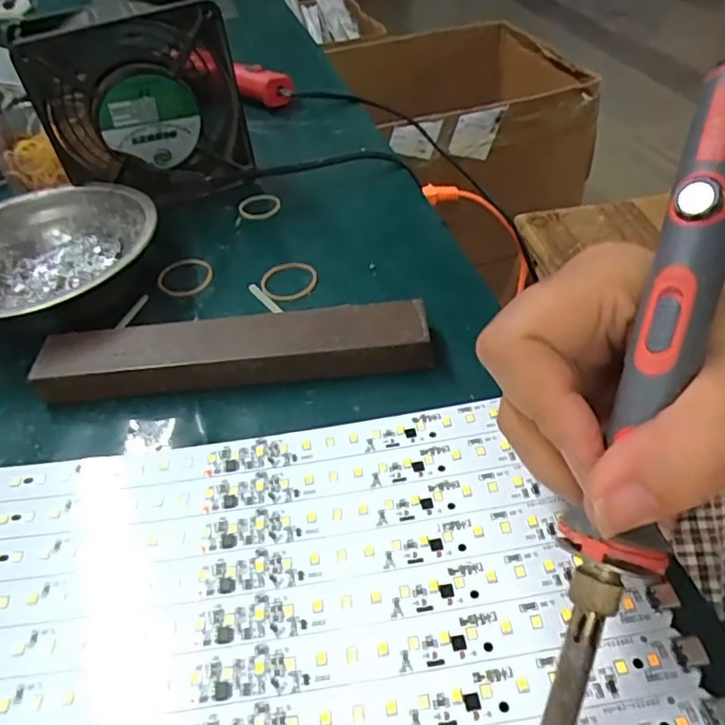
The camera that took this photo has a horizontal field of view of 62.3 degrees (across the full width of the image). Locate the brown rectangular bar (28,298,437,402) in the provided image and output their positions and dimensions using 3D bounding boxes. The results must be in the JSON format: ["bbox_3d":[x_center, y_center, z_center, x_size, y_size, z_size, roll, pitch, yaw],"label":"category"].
[{"bbox_3d":[-0.062,-0.007,0.296,0.187,0.020,0.033,-4,45,0],"label":"brown rectangular bar"}]

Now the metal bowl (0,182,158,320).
[{"bbox_3d":[-0.178,-0.056,0.345,0.121,0.036,0.121,-2,45,2],"label":"metal bowl"}]

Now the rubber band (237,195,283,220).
[{"bbox_3d":[-0.070,-0.107,0.407,0.028,0.004,0.025,-15,46,-10],"label":"rubber band"}]

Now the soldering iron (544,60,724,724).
[{"bbox_3d":[0.078,0.008,0.159,0.024,0.020,0.223,16,90,20],"label":"soldering iron"}]

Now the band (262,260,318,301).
[{"bbox_3d":[-0.042,-0.049,0.349,0.032,0.004,0.036,-7,45,-2],"label":"band"}]

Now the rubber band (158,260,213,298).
[{"bbox_3d":[-0.106,-0.051,0.360,0.034,0.004,0.034,-17,47,-3],"label":"rubber band"}]

